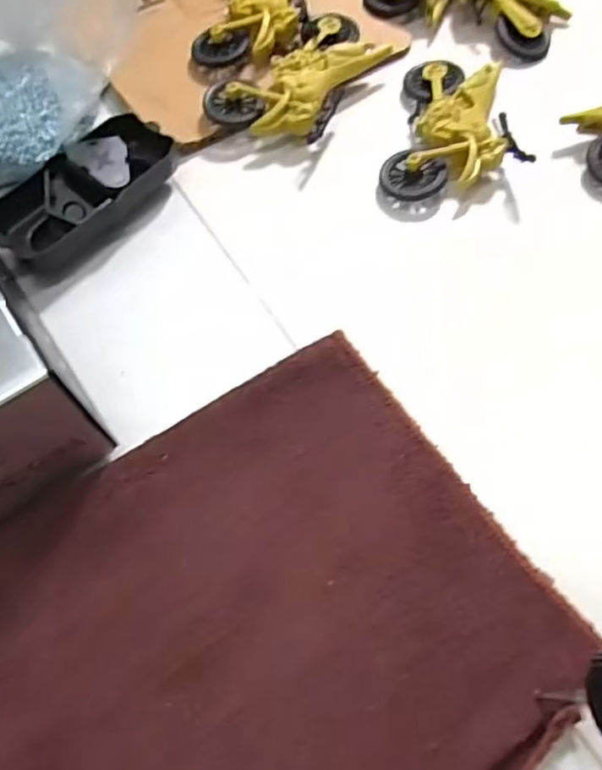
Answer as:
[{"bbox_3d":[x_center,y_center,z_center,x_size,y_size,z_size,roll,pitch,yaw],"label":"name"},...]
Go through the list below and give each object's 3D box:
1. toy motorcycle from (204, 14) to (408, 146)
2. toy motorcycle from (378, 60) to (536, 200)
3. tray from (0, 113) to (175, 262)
[{"bbox_3d":[0.002,-0.197,0.384,0.079,0.029,0.117,28,68,16],"label":"toy motorcycle"},{"bbox_3d":[0.084,-0.155,0.357,0.079,0.025,0.100,-6,63,0],"label":"toy motorcycle"},{"bbox_3d":[-0.121,-0.109,0.340,0.051,0.024,0.107,37,71,19],"label":"tray"}]

